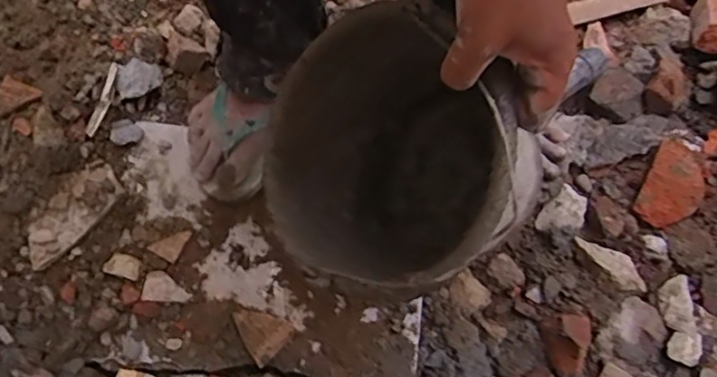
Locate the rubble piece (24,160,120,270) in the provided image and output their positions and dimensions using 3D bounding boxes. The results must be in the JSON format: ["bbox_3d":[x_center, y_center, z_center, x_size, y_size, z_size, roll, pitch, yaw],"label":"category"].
[{"bbox_3d":[-0.349,0.027,0.758,0.059,0.015,0.141,29,65,12],"label":"rubble piece"}]

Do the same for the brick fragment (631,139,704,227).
[{"bbox_3d":[0.409,-0.010,0.806,0.066,0.037,0.134,28,65,12],"label":"brick fragment"}]

